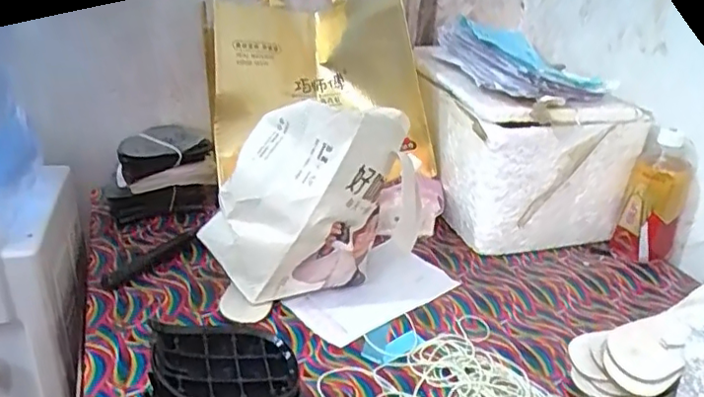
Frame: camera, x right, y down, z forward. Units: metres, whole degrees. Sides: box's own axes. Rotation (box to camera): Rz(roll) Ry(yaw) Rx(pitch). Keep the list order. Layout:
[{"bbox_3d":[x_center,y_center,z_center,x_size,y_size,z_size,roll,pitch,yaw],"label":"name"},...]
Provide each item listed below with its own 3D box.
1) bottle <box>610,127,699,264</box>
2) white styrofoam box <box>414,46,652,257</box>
[{"bbox_3d":[0.412,0.000,0.803,0.071,0.168,0.072,-10,29,-25],"label":"bottle"},{"bbox_3d":[0.242,-0.082,0.899,0.229,0.198,0.277,-4,27,-15],"label":"white styrofoam box"}]

